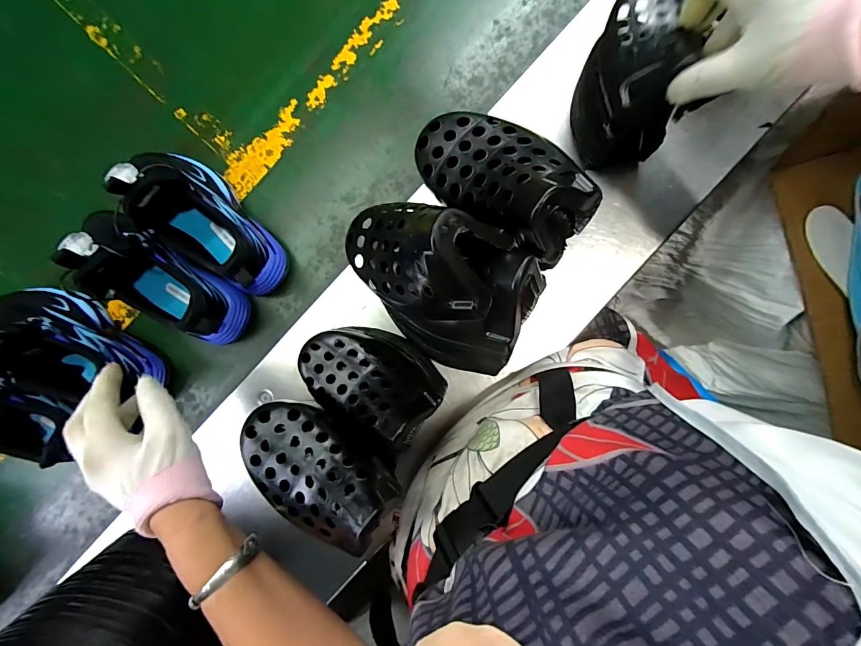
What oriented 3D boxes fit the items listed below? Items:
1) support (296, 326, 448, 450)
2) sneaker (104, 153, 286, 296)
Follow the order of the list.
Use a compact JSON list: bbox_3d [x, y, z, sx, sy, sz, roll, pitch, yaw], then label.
[{"bbox_3d":[-0.054,0.047,0.337,0.127,0.074,0.083,25,88,4],"label":"support"},{"bbox_3d":[-0.241,-0.107,0.388,0.077,0.134,0.189,-44,86,0],"label":"sneaker"}]

